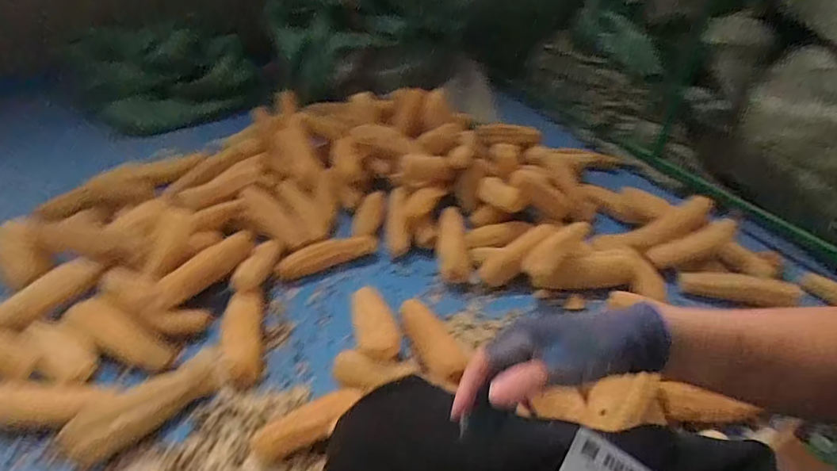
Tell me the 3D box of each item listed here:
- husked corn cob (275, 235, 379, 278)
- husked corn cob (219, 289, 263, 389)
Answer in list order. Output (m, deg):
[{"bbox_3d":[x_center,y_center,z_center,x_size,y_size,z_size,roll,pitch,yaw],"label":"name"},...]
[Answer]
[{"bbox_3d":[-0.235,0.047,1.195,0.267,0.061,0.070,-18,43,-25],"label":"husked corn cob"},{"bbox_3d":[-0.372,0.211,0.969,0.079,0.064,0.211,-7,40,-13],"label":"husked corn cob"}]

